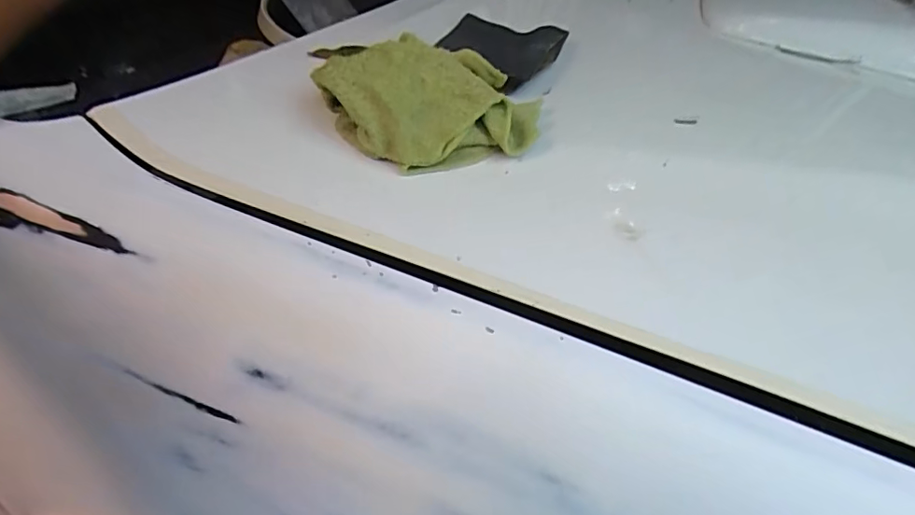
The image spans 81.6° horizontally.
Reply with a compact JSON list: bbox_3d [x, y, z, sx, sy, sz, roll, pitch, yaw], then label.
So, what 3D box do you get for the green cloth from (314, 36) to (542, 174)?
[{"bbox_3d":[-0.025,-0.119,0.383,0.141,0.065,0.127,-16,39,-20],"label":"green cloth"}]

